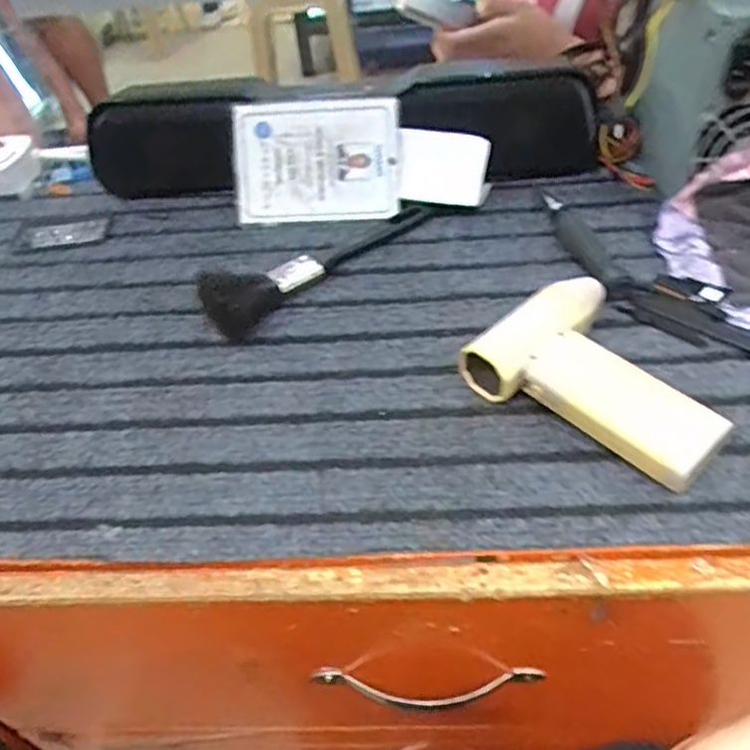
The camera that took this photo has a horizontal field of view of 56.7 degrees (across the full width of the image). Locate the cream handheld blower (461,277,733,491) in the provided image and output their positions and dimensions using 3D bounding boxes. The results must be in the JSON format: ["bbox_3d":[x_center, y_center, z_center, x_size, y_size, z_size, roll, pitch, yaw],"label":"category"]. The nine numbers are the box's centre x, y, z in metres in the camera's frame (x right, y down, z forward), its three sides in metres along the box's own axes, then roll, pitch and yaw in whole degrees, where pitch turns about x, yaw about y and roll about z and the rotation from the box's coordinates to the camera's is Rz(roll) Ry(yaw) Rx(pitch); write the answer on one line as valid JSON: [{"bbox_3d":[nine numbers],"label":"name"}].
[{"bbox_3d":[0.137,-0.004,0.407,0.138,0.034,0.099,28,54,30],"label":"cream handheld blower"}]

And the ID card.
[{"bbox_3d":[-0.047,-0.172,0.562,0.132,0.092,0.011,-1,10,6],"label":"ID card"}]

